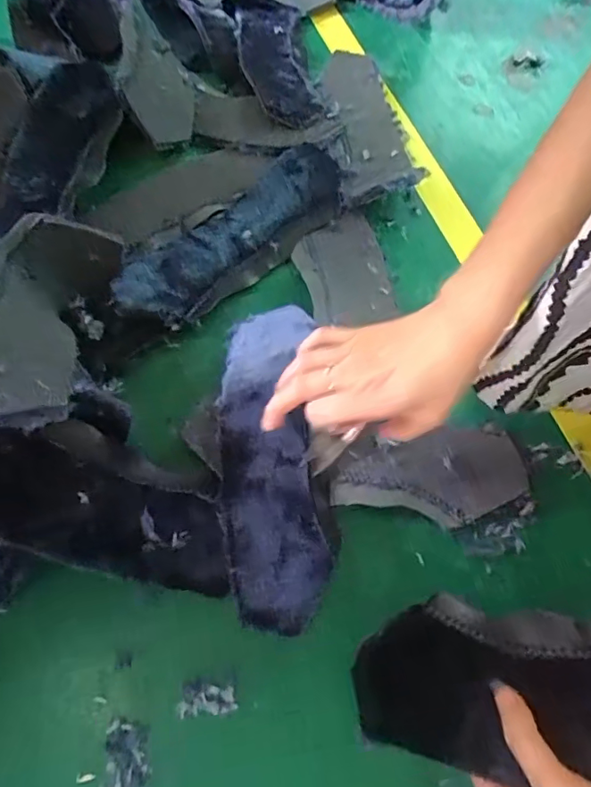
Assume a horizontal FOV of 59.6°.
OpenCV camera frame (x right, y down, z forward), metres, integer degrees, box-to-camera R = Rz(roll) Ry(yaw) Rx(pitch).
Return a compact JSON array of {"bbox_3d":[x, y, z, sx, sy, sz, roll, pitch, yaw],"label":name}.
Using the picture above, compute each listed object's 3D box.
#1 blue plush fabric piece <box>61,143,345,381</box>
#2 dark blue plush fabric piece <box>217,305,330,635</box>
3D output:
[{"bbox_3d":[-0.088,-0.162,0.553,0.348,0.027,0.103,-38,71,-18],"label":"blue plush fabric piece"},{"bbox_3d":[-0.023,0.047,0.457,0.087,0.028,0.292,-2,65,-3],"label":"dark blue plush fabric piece"}]

